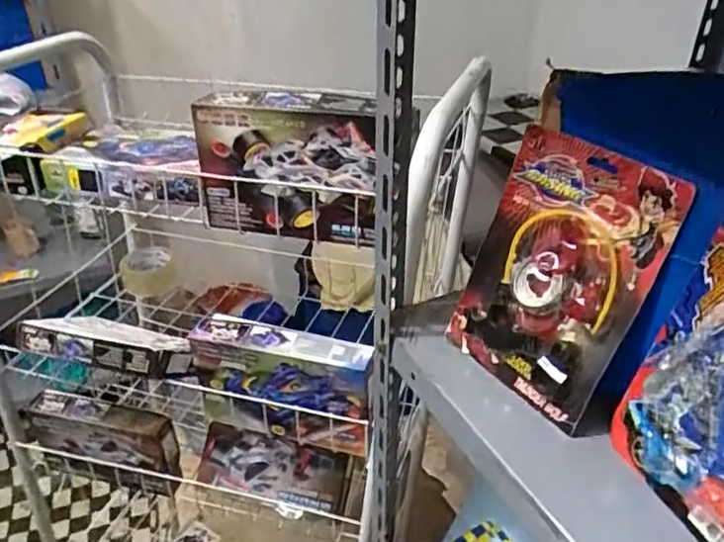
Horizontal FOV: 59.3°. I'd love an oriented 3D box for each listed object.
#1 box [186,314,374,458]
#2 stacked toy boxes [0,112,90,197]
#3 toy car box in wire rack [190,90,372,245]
[{"bbox_3d":[-0.099,0.142,0.804,0.226,0.143,0.048,8,32,16],"label":"box"},{"bbox_3d":[-0.440,-0.161,0.852,0.095,0.066,0.160,2,31,6],"label":"stacked toy boxes"},{"bbox_3d":[-0.078,-0.112,0.682,0.200,0.144,0.051,8,32,16],"label":"toy car box in wire rack"}]

